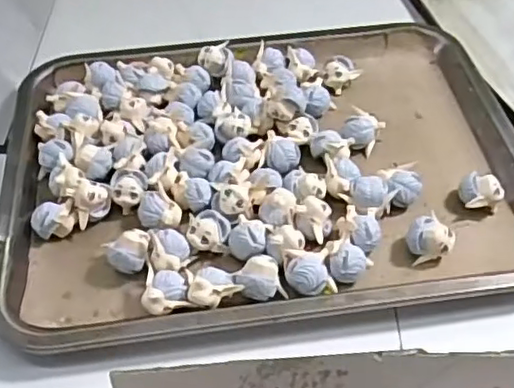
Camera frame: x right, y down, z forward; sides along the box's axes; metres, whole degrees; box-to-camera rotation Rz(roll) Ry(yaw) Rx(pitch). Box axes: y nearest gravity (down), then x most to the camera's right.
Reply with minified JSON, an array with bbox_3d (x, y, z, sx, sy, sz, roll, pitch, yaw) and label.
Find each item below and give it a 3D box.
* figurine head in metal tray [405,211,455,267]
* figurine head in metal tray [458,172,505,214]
[{"bbox_3d":[0.104,0.028,0.381,0.025,0.021,0.023,-6,50,-3],"label":"figurine head in metal tray"},{"bbox_3d":[0.145,0.000,0.411,0.025,0.021,0.021,-7,51,-4],"label":"figurine head in metal tray"}]

